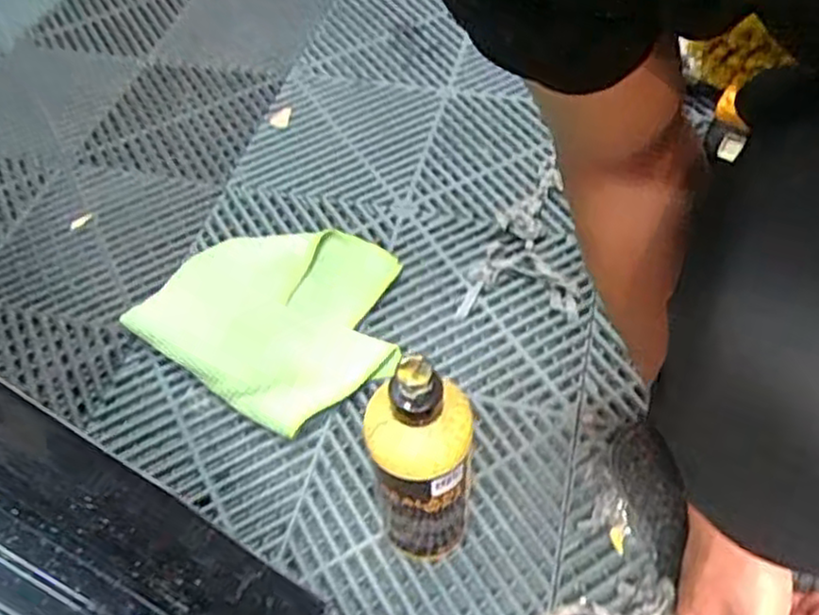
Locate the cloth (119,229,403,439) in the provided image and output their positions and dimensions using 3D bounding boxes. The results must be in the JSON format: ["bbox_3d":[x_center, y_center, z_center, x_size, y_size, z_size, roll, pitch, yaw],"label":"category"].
[{"bbox_3d":[-0.115,0.001,0.675,0.224,0.035,0.199,29,61,24],"label":"cloth"}]

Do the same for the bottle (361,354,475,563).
[{"bbox_3d":[0.010,0.107,0.466,0.068,0.219,0.052,0,53,2],"label":"bottle"}]

